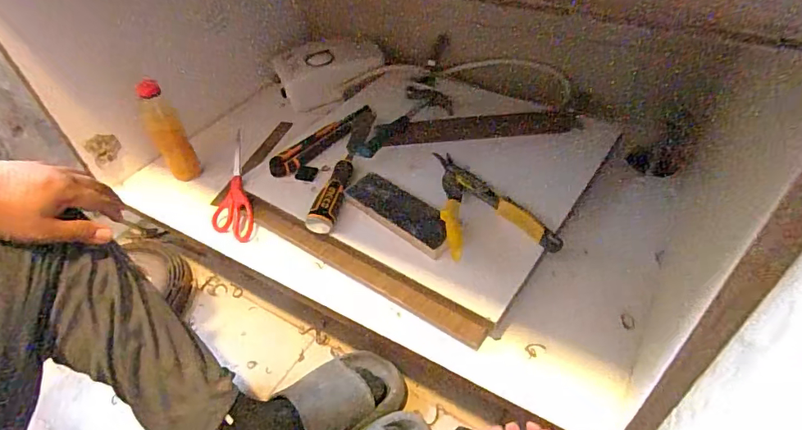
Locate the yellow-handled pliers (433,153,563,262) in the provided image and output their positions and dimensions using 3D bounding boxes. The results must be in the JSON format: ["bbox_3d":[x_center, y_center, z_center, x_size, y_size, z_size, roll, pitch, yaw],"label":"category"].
[{"bbox_3d":[0.123,-0.024,0.643,0.146,0.031,0.226,1,41,-6],"label":"yellow-handled pliers"}]

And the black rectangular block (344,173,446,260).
[{"bbox_3d":[-0.004,-0.007,0.643,0.176,0.023,0.063,31,65,32],"label":"black rectangular block"}]

